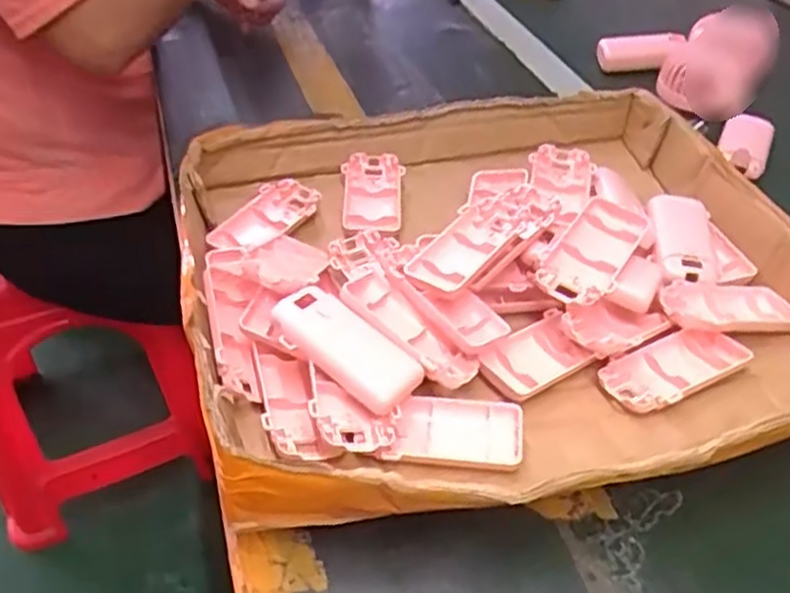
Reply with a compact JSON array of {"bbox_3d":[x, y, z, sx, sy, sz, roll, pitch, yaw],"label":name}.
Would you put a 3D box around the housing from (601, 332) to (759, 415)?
[{"bbox_3d":[0.181,0.045,0.472,0.100,0.011,0.044,-21,45,-20],"label":"housing"}]

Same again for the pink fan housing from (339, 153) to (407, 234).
[{"bbox_3d":[-0.018,-0.083,0.602,0.049,0.028,0.091,-2,42,-1],"label":"pink fan housing"}]

